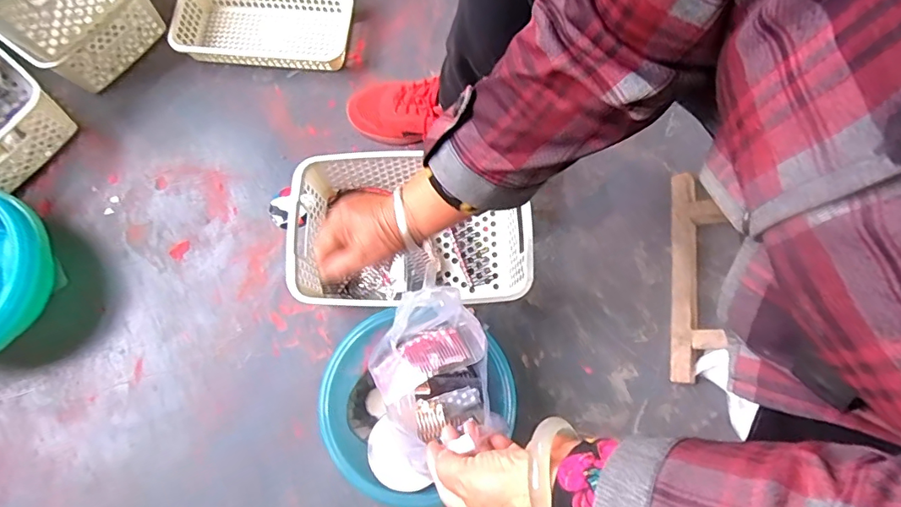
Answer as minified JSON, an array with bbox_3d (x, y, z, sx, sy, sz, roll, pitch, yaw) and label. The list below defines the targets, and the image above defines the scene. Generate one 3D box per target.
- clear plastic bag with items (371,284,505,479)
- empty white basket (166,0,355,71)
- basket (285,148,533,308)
[{"bbox_3d":[-0.019,0.129,0.522,0.124,0.081,0.167,-22,78,-4],"label":"clear plastic bag with items"},{"bbox_3d":[-0.289,-0.355,0.758,0.270,0.046,0.129,3,77,1],"label":"empty white basket"},{"bbox_3d":[-0.052,-0.025,0.647,0.298,0.101,0.195,-1,77,0],"label":"basket"}]

